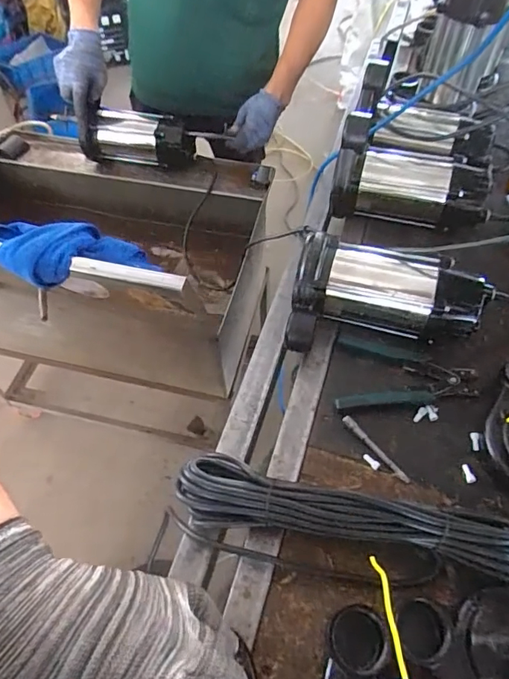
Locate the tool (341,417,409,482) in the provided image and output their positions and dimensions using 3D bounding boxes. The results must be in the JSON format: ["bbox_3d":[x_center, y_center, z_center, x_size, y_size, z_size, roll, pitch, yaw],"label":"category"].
[{"bbox_3d":[0.143,0.128,0.548,0.010,0.009,0.101,-36,61,-21],"label":"tool"}]

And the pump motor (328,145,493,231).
[{"bbox_3d":[0.249,-0.247,0.737,0.236,0.103,0.100,13,56,11],"label":"pump motor"}]

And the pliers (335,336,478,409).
[{"bbox_3d":[0.193,0.041,0.600,0.178,0.010,0.101,-1,55,1],"label":"pliers"}]

